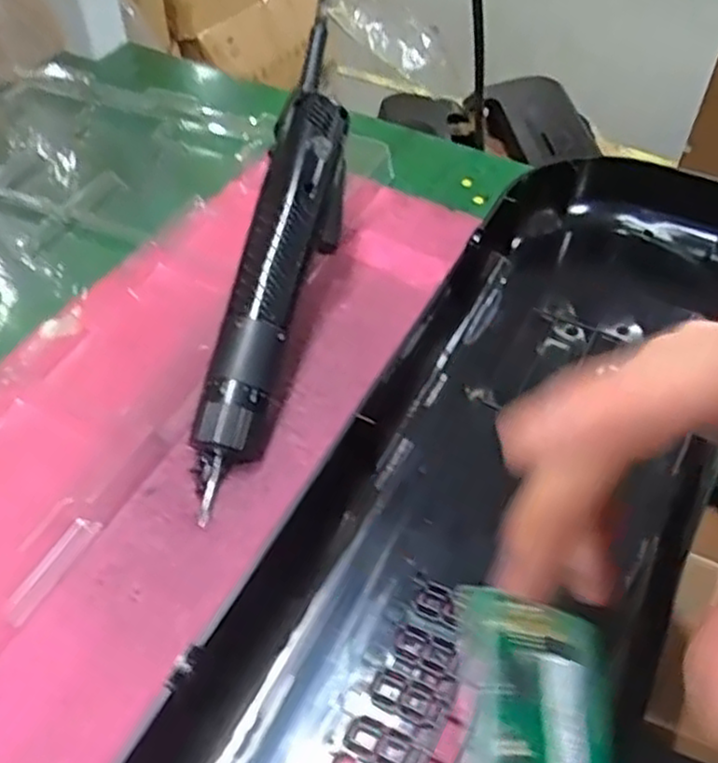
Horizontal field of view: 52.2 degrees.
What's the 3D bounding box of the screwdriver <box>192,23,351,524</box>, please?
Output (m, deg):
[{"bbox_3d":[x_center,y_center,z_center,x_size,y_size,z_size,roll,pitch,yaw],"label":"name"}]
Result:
[{"bbox_3d":[-0.037,-0.062,0.368,0.036,0.030,0.251,10,72,9],"label":"screwdriver"}]

